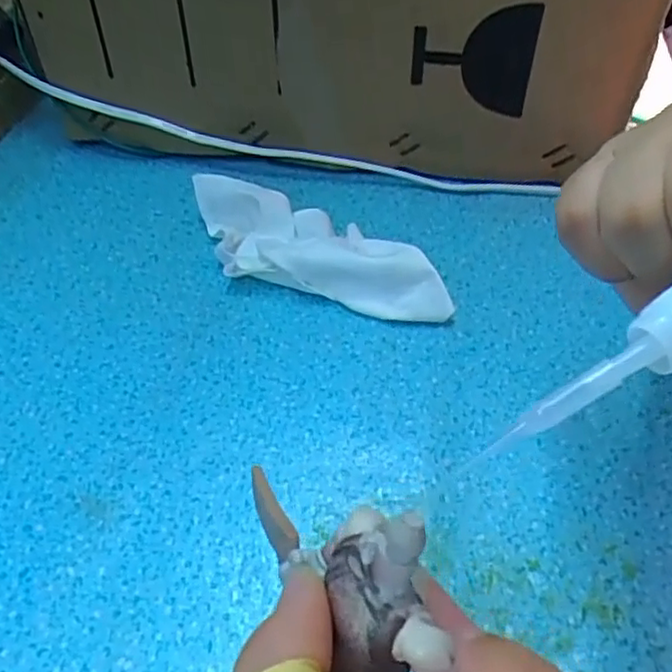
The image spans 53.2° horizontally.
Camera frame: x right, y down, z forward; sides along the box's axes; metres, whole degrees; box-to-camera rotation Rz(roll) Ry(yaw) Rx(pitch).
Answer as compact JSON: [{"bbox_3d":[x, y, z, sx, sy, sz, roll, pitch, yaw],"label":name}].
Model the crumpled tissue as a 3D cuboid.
[{"bbox_3d":[-0.011,-0.041,0.321,0.136,0.031,0.044,15,48,15],"label":"crumpled tissue"}]

